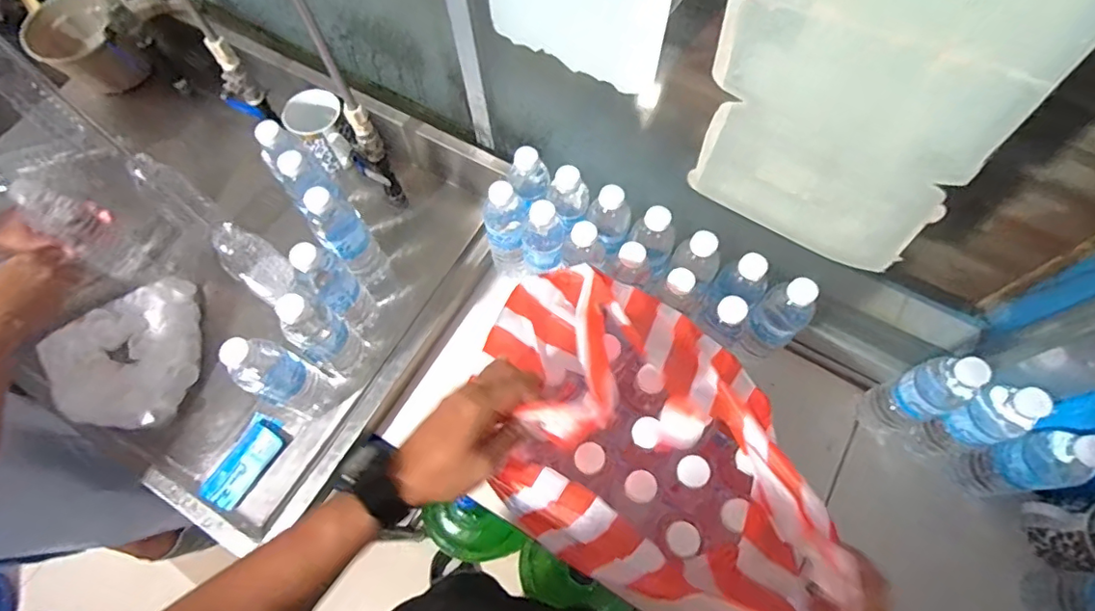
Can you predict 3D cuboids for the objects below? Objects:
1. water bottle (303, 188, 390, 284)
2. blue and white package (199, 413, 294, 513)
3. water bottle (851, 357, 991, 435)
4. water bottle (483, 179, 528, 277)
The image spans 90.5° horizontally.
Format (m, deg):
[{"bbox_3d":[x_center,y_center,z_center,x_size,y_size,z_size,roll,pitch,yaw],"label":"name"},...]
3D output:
[{"bbox_3d":[-0.264,-0.081,0.736,0.059,0.211,0.056,-34,70,-13],"label":"water bottle"},{"bbox_3d":[-0.402,0.207,0.719,0.061,0.010,0.121,28,70,13],"label":"blue and white package"},{"bbox_3d":[0.462,0.115,0.678,0.059,0.204,0.065,-20,67,-7],"label":"water bottle"},{"bbox_3d":[-0.051,-0.100,0.774,0.056,0.193,0.054,-1,66,1],"label":"water bottle"}]

